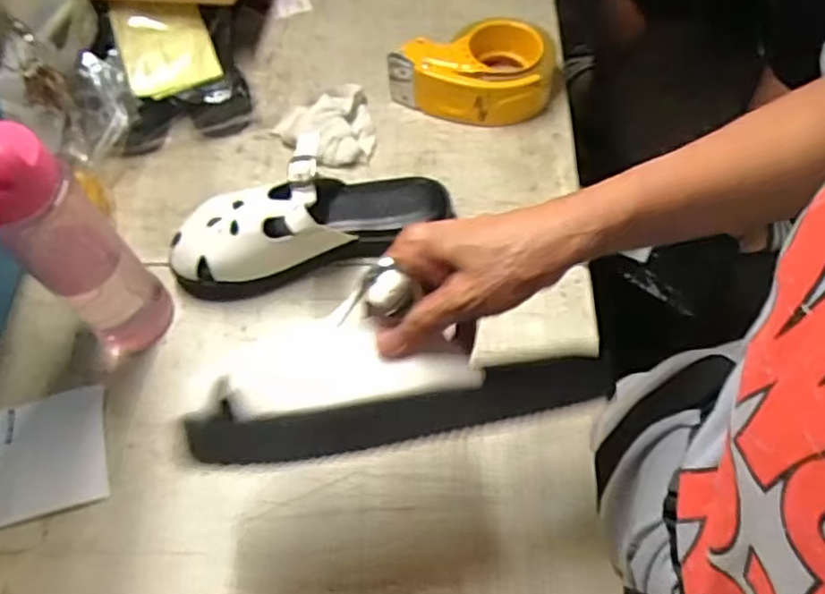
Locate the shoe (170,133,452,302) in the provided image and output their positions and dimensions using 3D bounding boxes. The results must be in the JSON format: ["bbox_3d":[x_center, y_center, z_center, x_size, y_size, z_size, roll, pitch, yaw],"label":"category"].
[{"bbox_3d":[-0.097,-0.077,0.588,0.244,0.094,0.100,-27,63,-12],"label":"shoe"}]

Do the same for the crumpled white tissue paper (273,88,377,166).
[{"bbox_3d":[-0.091,-0.178,0.678,0.098,0.036,0.094,-10,61,-3],"label":"crumpled white tissue paper"}]

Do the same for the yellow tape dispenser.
[{"bbox_3d":[0.062,-0.237,0.689,0.171,0.064,0.096,1,61,3],"label":"yellow tape dispenser"}]

